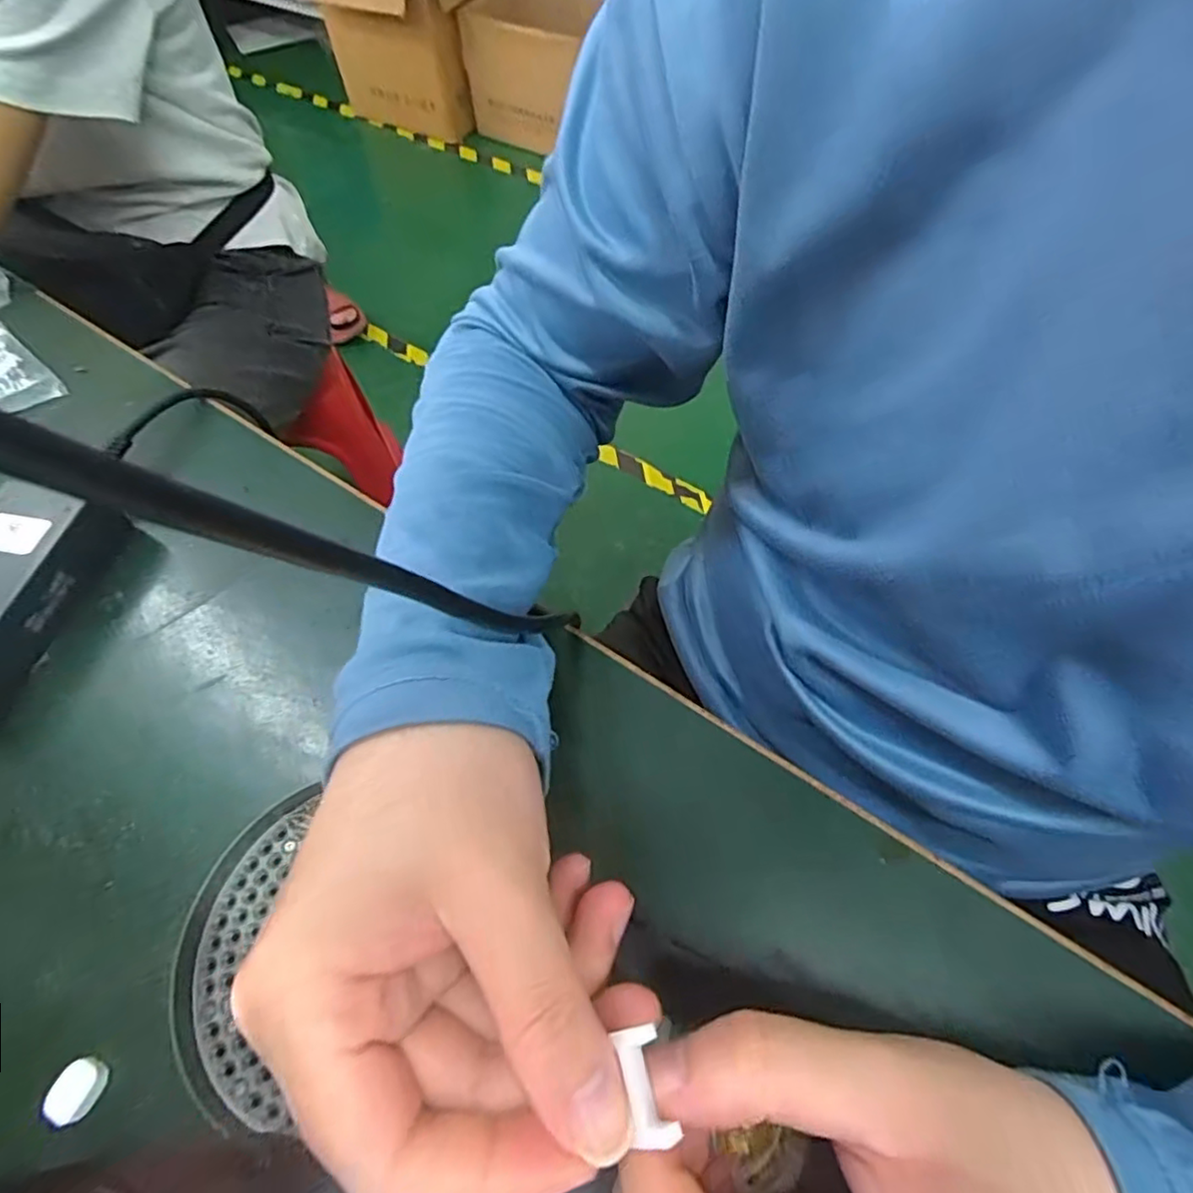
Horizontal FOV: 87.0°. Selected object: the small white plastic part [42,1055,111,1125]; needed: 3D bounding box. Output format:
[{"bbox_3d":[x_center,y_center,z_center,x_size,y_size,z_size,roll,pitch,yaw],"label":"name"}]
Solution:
[{"bbox_3d":[-0.173,0.164,0.209,0.016,0.005,0.017,11,61,8],"label":"small white plastic part"}]

